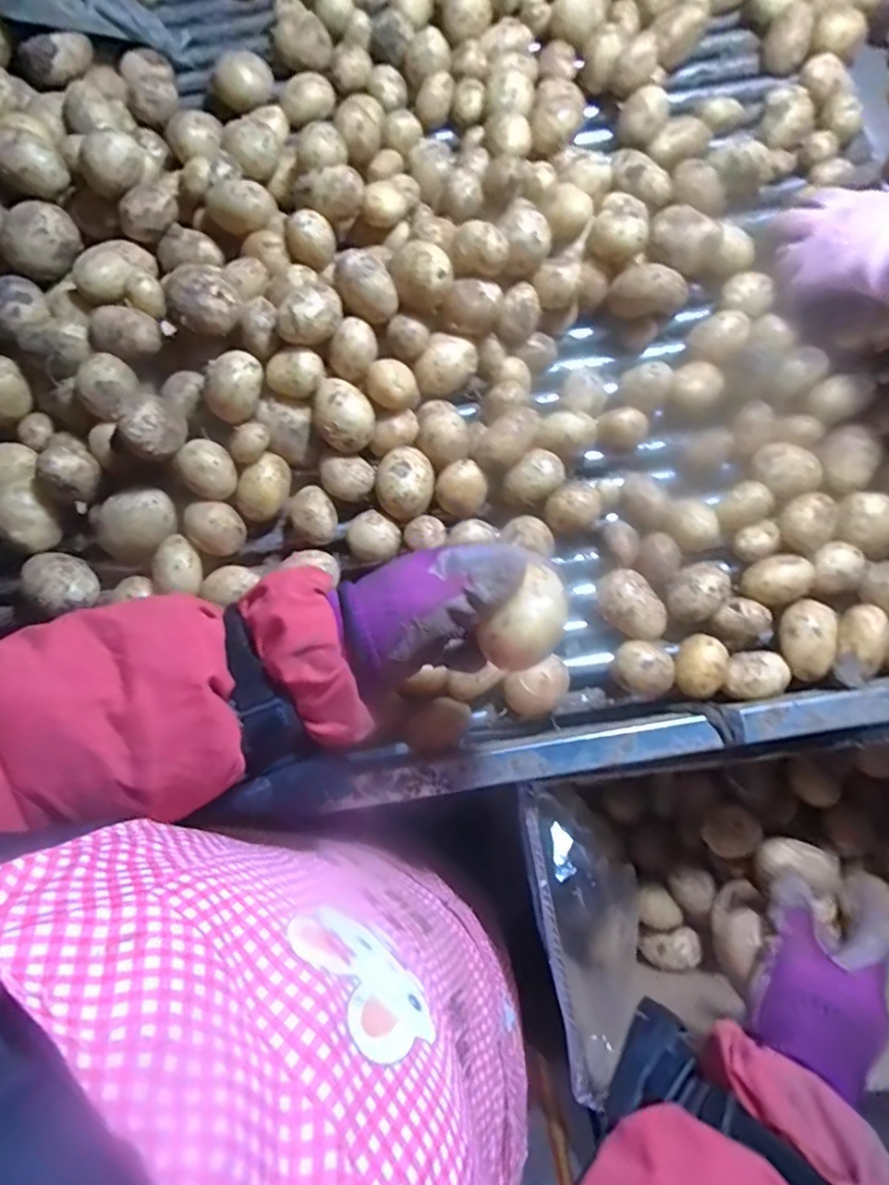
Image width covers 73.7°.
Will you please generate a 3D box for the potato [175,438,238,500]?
[{"bbox_3d":[-0.198,-0.103,0.495,0.042,0.037,0.041,-1,80,5],"label":"potato"}]

